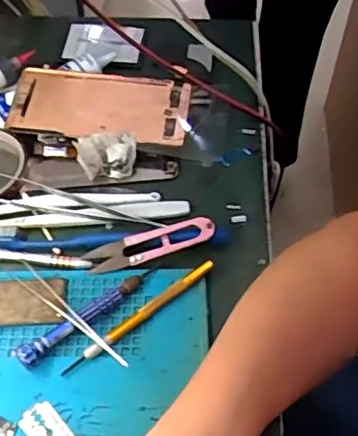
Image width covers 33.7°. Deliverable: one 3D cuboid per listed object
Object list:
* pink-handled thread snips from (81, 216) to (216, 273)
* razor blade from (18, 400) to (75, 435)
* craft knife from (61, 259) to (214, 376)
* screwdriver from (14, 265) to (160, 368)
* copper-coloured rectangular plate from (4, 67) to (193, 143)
[{"bbox_3d":[-0.022,0.021,0.457,0.102,0.011,0.021,-17,56,2],"label":"pink-handled thread snips"},{"bbox_3d":[-0.085,0.141,0.388,0.024,0.004,0.042,-36,63,-24],"label":"razor blade"},{"bbox_3d":[-0.028,0.070,0.432,0.133,0.011,0.009,-33,62,-23],"label":"craft knife"},{"bbox_3d":[-0.064,0.068,0.431,0.118,0.015,0.015,-34,62,-23],"label":"screwdriver"},{"bbox_3d":[-0.071,-0.104,0.542,0.160,0.010,0.077,10,63,7],"label":"copper-coloured rectangular plate"}]

